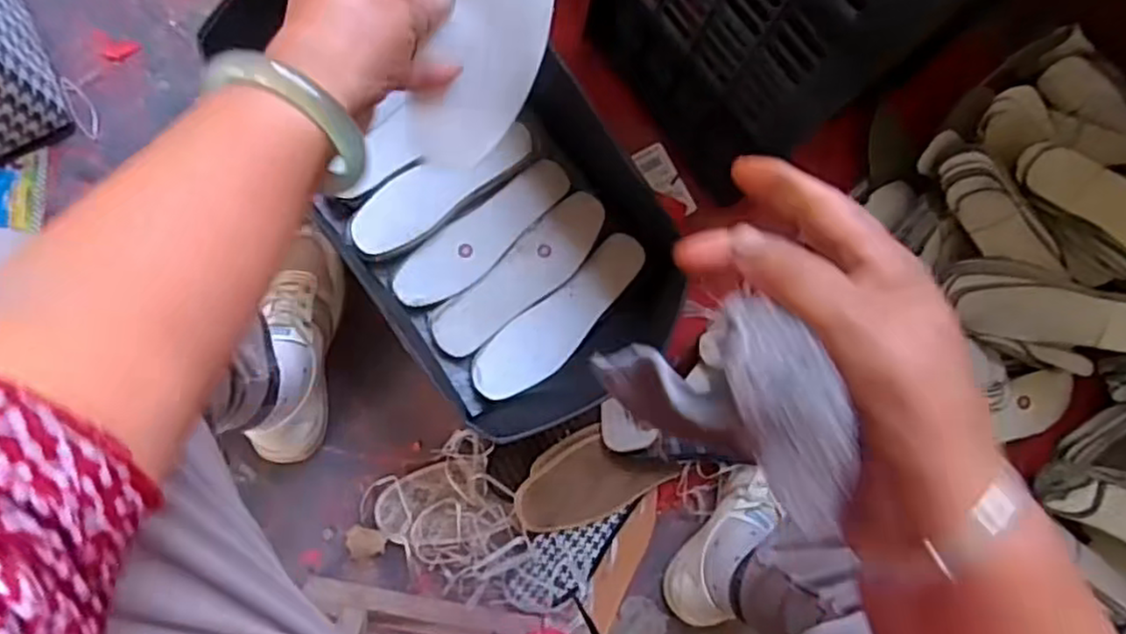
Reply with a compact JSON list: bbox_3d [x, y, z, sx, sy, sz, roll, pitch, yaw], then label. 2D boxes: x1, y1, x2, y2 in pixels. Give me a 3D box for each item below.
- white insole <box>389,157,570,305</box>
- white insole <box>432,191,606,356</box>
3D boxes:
[{"bbox_3d":[-0.085,-0.093,0.778,0.229,0.013,0.062,-42,91,-8],"label":"white insole"},{"bbox_3d":[-0.044,-0.046,0.767,0.228,0.014,0.068,-44,91,-8],"label":"white insole"}]

